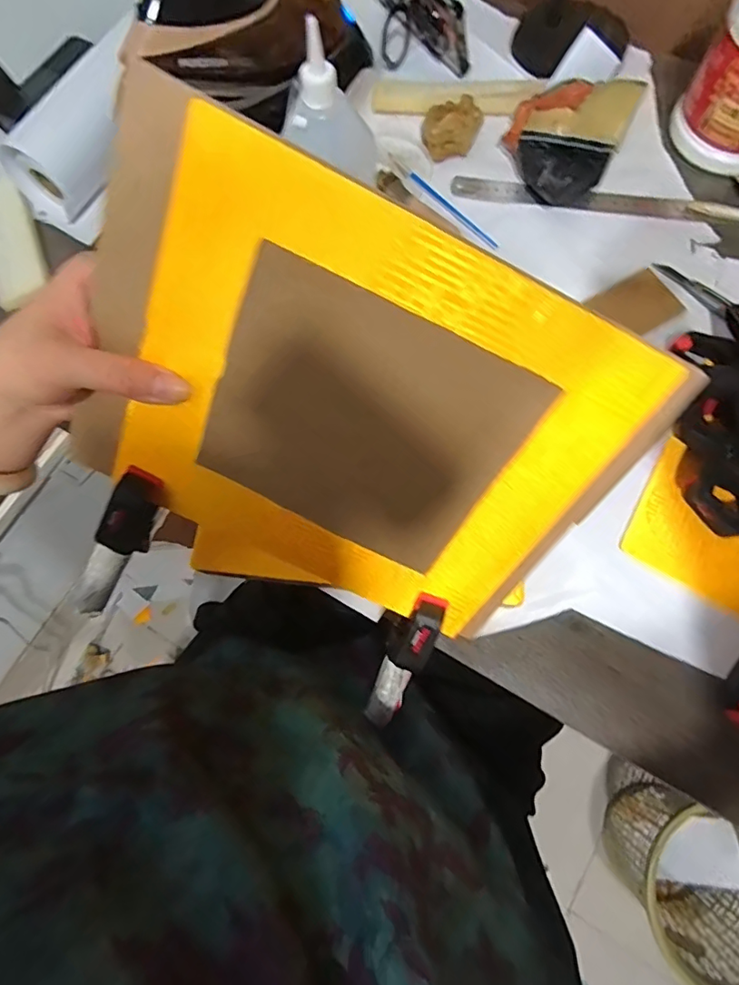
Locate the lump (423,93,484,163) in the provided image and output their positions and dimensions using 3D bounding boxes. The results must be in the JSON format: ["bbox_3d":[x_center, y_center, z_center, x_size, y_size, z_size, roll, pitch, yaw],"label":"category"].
[{"bbox_3d":[0.083,-0.371,0.522,0.062,0.043,0.034,-22,75,-4],"label":"lump"}]

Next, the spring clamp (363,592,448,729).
[{"bbox_3d":[0.021,0.113,0.336,0.025,0.105,0.024,26,32,9],"label":"spring clamp"}]

